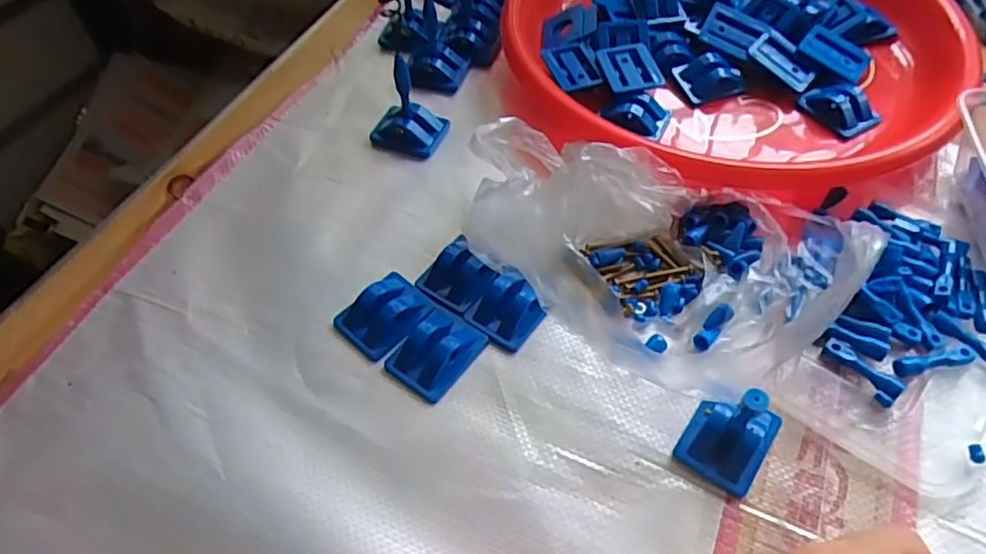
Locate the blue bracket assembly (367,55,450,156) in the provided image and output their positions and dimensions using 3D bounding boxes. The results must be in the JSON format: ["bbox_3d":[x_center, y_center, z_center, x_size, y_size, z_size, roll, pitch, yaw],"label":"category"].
[{"bbox_3d":[-0.056,-0.109,0.390,0.043,0.053,0.033,18,57,14],"label":"blue bracket assembly"}]

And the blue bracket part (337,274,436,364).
[{"bbox_3d":[-0.055,0.018,0.323,0.036,0.014,0.046,35,62,23],"label":"blue bracket part"}]

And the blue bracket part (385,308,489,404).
[{"bbox_3d":[-0.028,0.036,0.310,0.033,0.011,0.044,30,60,21],"label":"blue bracket part"}]

